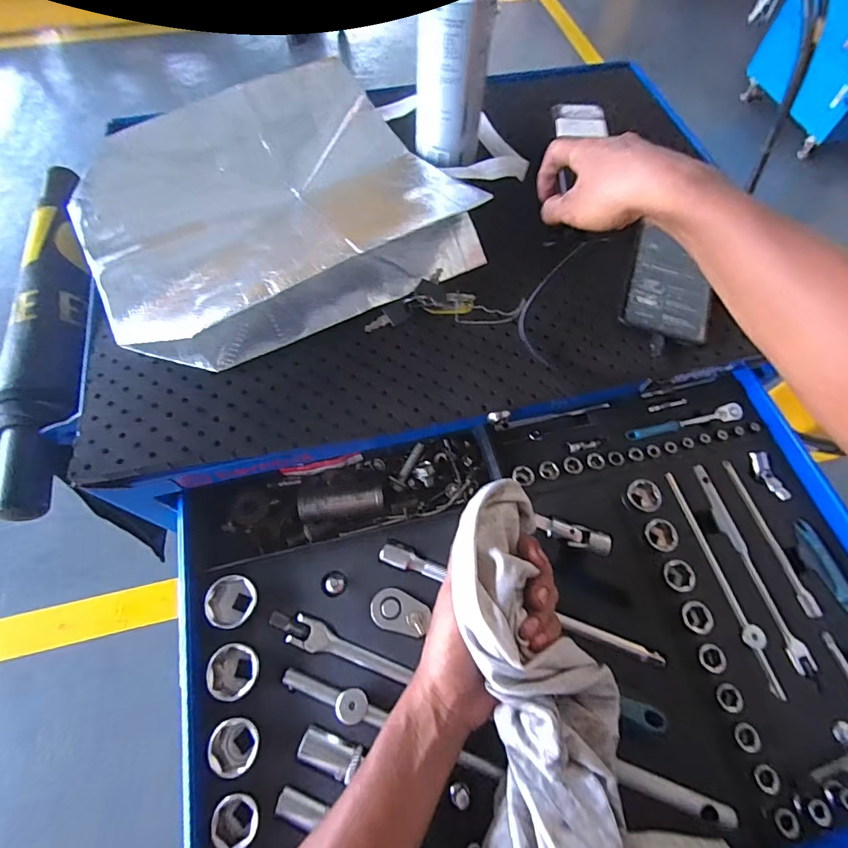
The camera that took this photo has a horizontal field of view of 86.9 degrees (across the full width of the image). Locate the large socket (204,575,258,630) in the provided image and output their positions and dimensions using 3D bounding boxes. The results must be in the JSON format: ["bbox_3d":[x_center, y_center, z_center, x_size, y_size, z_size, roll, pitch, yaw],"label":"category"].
[{"bbox_3d":[-0.161,0.152,0.381,0.041,0.039,0.039,1,63,-1],"label":"large socket"}]

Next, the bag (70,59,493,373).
[{"bbox_3d":[-0.163,-0.226,0.445,0.339,0.054,0.326,-27,67,-14],"label":"bag"}]

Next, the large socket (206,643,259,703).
[{"bbox_3d":[-0.149,0.197,0.358,0.036,0.031,0.038,-8,64,-6],"label":"large socket"}]

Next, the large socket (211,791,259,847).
[{"bbox_3d":[-0.131,0.279,0.317,0.028,0.027,0.031,-9,64,-6],"label":"large socket"}]

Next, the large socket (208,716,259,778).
[{"bbox_3d":[-0.139,0.240,0.336,0.034,0.033,0.034,1,63,-1],"label":"large socket"}]

